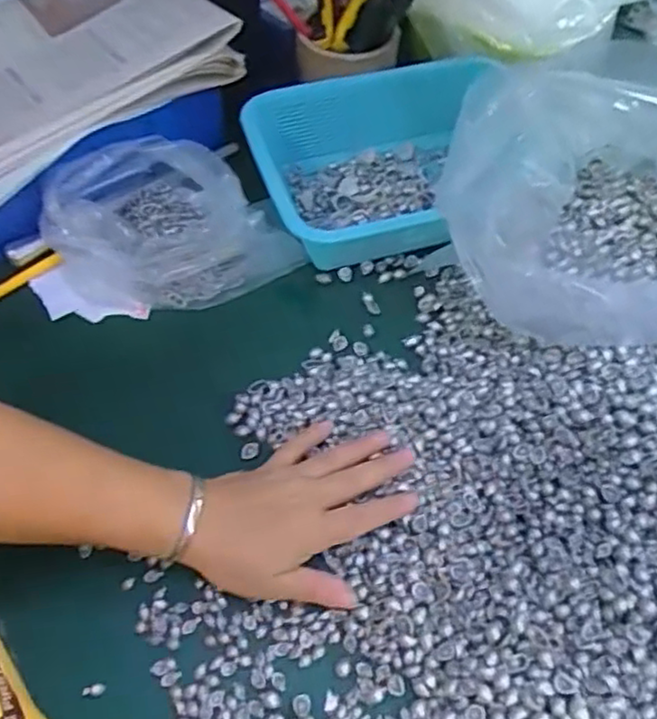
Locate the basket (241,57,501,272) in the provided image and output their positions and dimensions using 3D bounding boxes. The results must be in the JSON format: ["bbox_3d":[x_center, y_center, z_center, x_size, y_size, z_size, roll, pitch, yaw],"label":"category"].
[{"bbox_3d":[0.055,-0.180,0.632,0.240,0.069,0.206,-17,58,-13],"label":"basket"}]

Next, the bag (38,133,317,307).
[{"bbox_3d":[-0.137,-0.119,0.584,0.188,0.072,0.144,-26,60,-18],"label":"bag"}]

